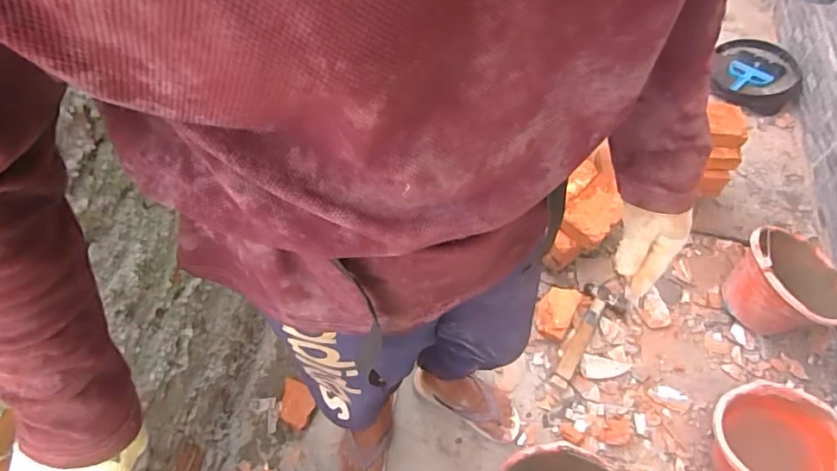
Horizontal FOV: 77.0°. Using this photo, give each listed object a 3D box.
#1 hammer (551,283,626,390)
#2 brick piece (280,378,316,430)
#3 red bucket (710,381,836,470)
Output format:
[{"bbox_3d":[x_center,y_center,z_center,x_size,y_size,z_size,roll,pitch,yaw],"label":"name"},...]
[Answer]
[{"bbox_3d":[0.396,0.238,1.253,0.093,0.031,0.292,30,61,16],"label":"hammer"},{"bbox_3d":[-0.269,0.368,1.145,0.087,0.050,0.086,20,59,10],"label":"brick piece"},{"bbox_3d":[0.699,0.418,1.046,0.229,0.197,0.220,1,57,-1],"label":"red bucket"}]

